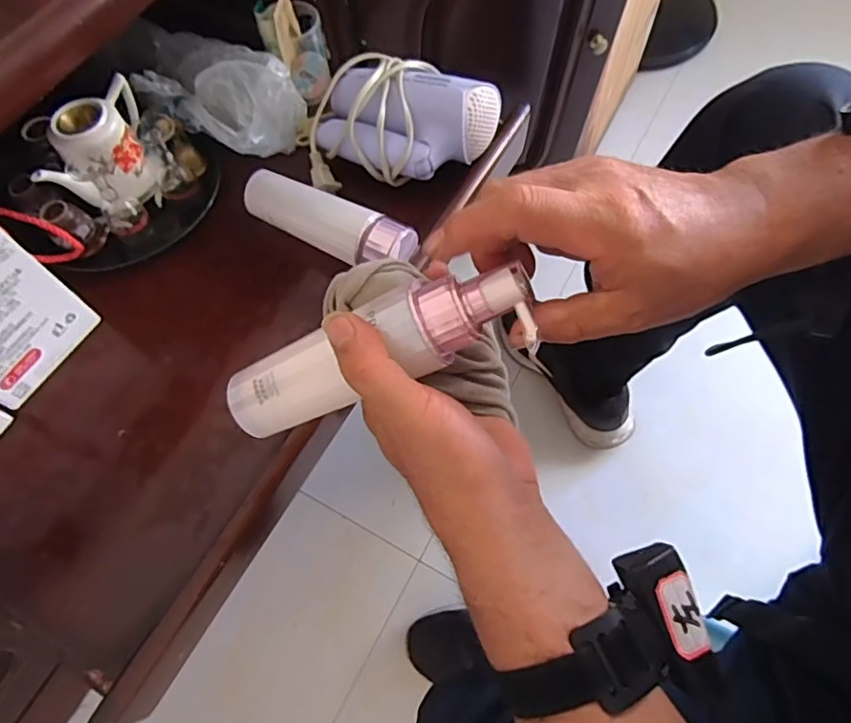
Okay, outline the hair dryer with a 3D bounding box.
[{"bbox_3d":[-0.022,-0.231,0.524,0.165,0.058,0.110,24,68,13],"label":"hair dryer"}]

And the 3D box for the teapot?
[{"bbox_3d":[-0.291,-0.195,0.525,0.074,0.080,0.120,-4,64,1],"label":"teapot"}]

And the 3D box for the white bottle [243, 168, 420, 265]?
[{"bbox_3d":[-0.088,-0.127,0.497,0.174,0.036,0.044,29,69,15],"label":"white bottle"}]

